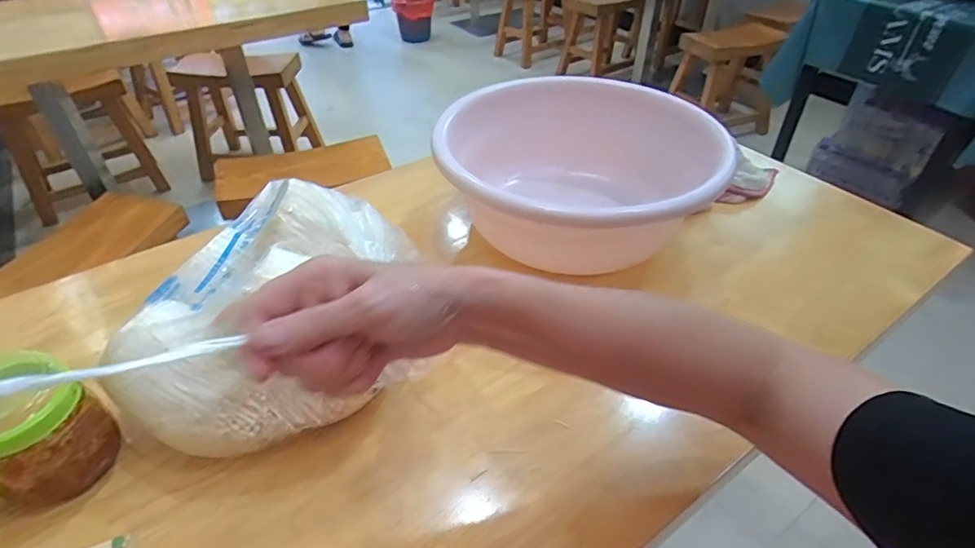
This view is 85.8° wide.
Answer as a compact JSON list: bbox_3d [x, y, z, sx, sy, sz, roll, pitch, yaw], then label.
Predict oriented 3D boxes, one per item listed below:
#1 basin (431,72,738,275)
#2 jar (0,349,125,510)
[{"bbox_3d":[0.112,-0.110,0.654,0.327,0.151,0.318,0,41,0],"label":"basin"},{"bbox_3d":[-0.348,0.128,0.390,0.073,0.101,0.111,11,42,12],"label":"jar"}]

